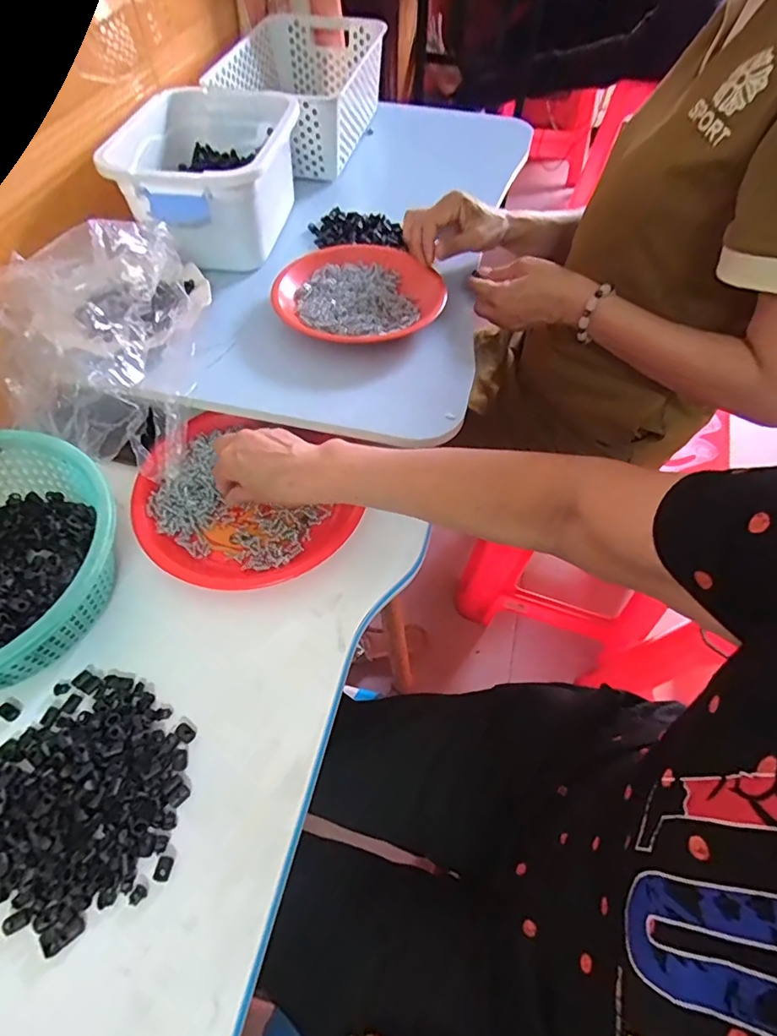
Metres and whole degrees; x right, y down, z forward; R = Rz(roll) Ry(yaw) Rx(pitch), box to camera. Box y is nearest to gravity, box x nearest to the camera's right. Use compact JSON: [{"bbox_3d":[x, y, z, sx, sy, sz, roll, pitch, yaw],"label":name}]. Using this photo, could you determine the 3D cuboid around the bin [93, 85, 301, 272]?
[{"bbox_3d":[-0.226,-0.445,0.658,0.185,0.100,0.265,3,58,1],"label":"bin"}]

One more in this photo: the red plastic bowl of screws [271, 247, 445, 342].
[{"bbox_3d":[-0.037,-0.255,0.584,0.179,0.024,0.174,1,58,-1],"label":"red plastic bowl of screws"}]

